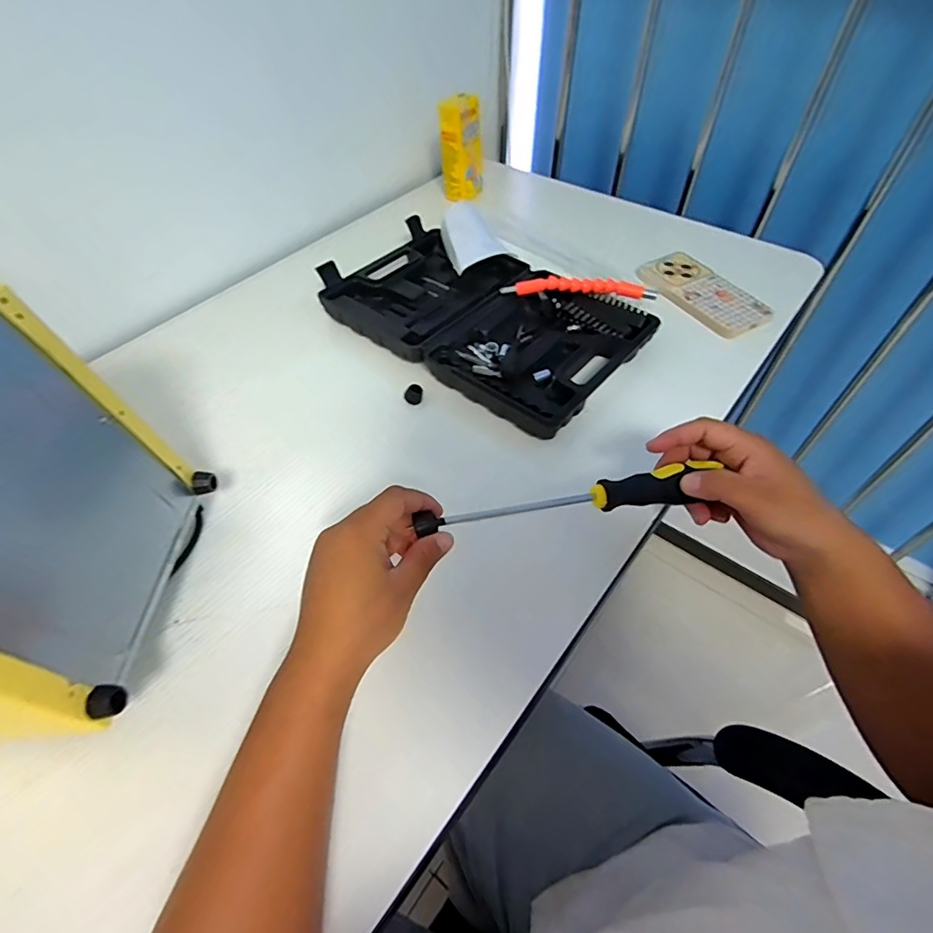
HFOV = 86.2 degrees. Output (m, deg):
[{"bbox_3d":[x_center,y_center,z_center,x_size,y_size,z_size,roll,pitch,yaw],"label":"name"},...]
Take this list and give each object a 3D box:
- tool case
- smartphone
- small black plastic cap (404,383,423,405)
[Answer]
[{"bbox_3d":[0.012,-0.175,0.566,0.338,0.037,0.207,33,60,25],"label":"tool case"},{"bbox_3d":[0.280,-0.209,0.594,0.076,0.016,0.153,-27,56,-18],"label":"smartphone"},{"bbox_3d":[-0.053,-0.072,0.504,0.017,0.017,0.014,0,52,2],"label":"small black plastic cap"}]

